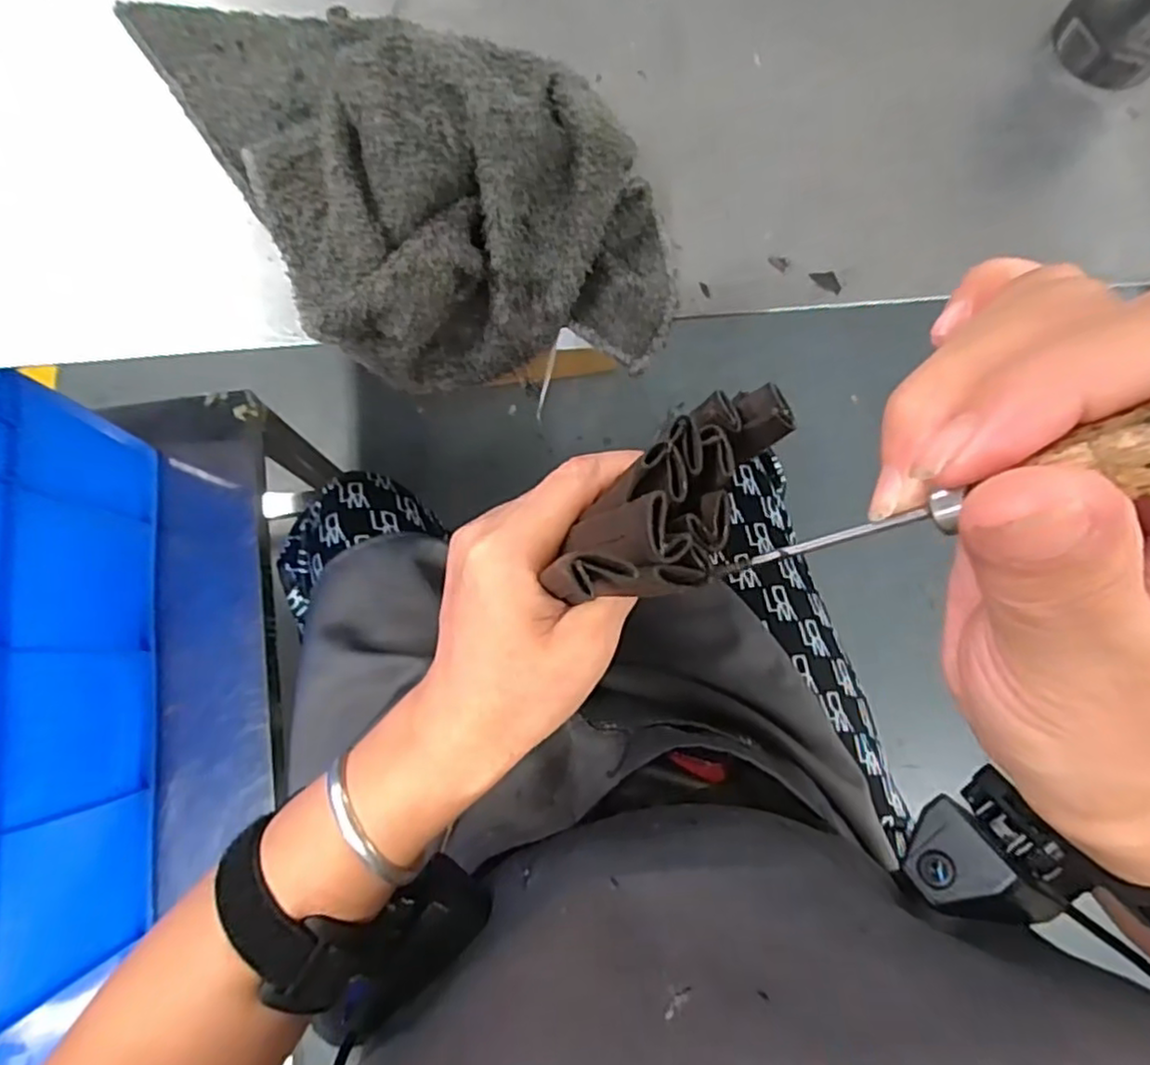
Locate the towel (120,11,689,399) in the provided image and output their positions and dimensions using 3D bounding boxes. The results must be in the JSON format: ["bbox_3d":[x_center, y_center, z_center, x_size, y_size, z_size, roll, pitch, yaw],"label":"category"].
[{"bbox_3d":[-0.071,-0.129,0.241,0.230,0.044,0.124,25,81,4],"label":"towel"}]

